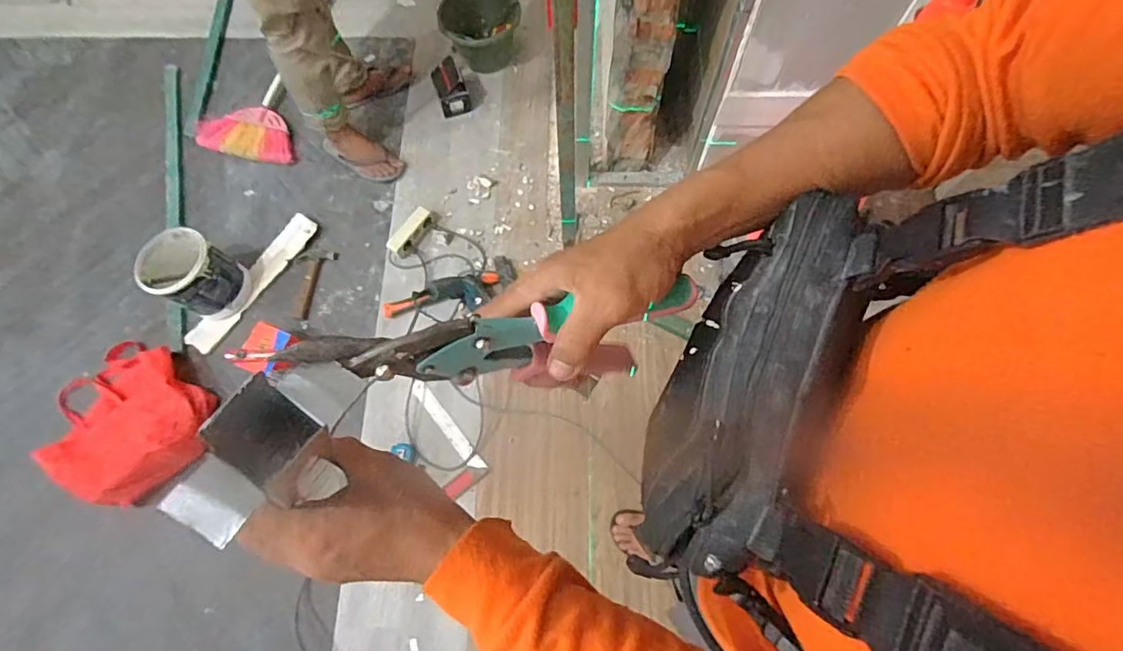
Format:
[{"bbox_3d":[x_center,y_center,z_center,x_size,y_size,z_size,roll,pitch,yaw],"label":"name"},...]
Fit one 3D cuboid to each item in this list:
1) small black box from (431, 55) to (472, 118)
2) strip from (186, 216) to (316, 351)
[{"bbox_3d":[-0.348,-0.745,1.725,0.091,0.109,0.142,-20,72,-6],"label":"small black box"},{"bbox_3d":[-0.848,-0.123,1.521,0.088,0.027,0.455,33,75,11],"label":"strip"}]

